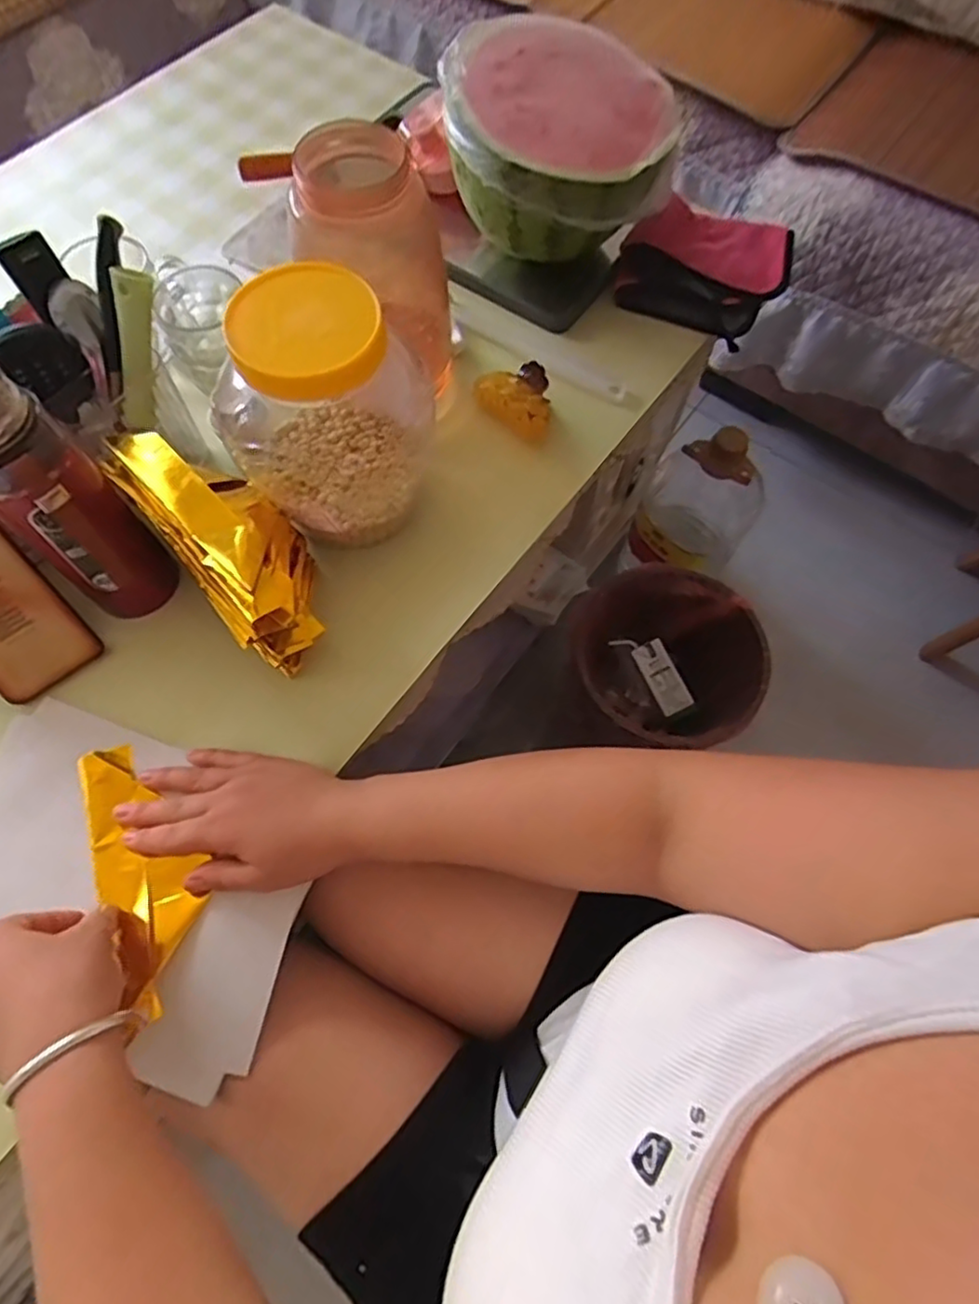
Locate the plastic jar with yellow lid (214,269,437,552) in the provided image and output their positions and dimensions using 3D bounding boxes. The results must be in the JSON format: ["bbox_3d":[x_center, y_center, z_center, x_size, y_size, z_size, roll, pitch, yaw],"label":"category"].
[{"bbox_3d":[-0.114,-0.181,0.472,0.131,0.171,0.122,1,67,-1],"label":"plastic jar with yellow lid"}]

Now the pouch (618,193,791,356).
[{"bbox_3d":[0.218,-0.391,0.658,0.153,0.051,0.139,30,70,11],"label":"pouch"}]

